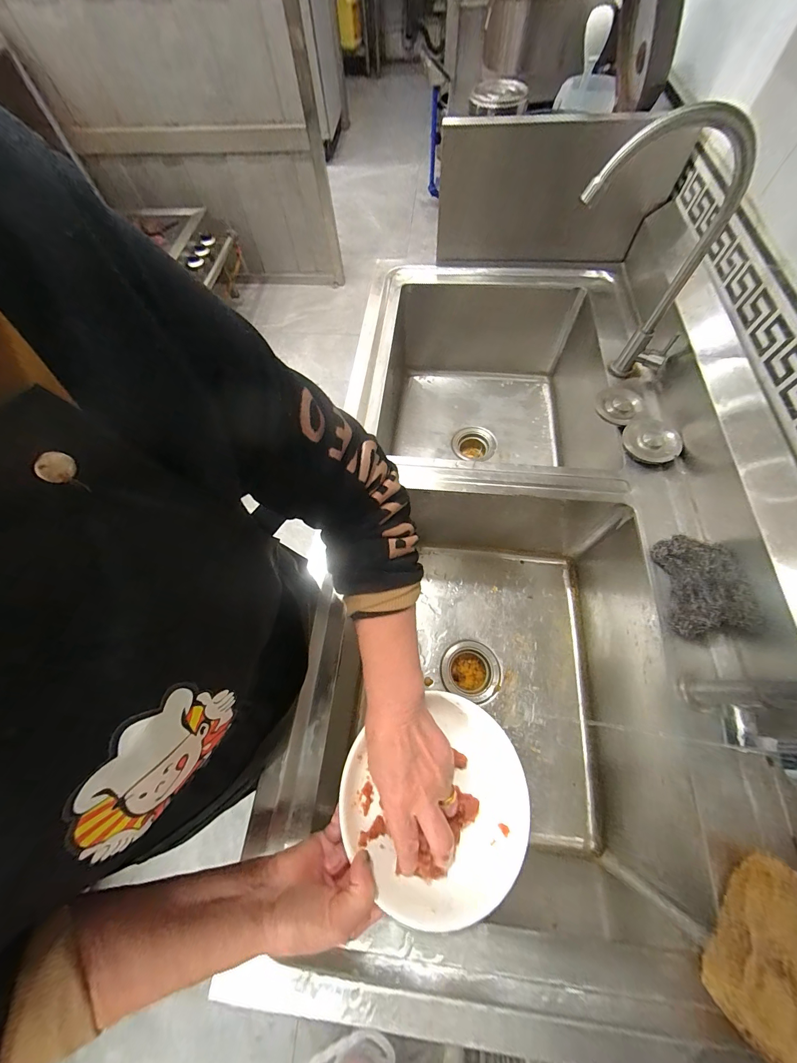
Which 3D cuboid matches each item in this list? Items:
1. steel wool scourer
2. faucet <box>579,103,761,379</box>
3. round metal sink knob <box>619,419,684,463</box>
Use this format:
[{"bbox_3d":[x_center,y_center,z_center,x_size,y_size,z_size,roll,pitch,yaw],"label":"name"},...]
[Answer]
[{"bbox_3d":[0.386,0.068,0.441,0.078,0.059,0.136,3,65,4],"label":"steel wool scourer"},{"bbox_3d":[0.340,-0.374,0.504,0.219,0.314,0.056,6,66,5],"label":"faucet"},{"bbox_3d":[0.406,-0.146,0.557,0.067,0.009,0.083,-42,60,6],"label":"round metal sink knob"}]

